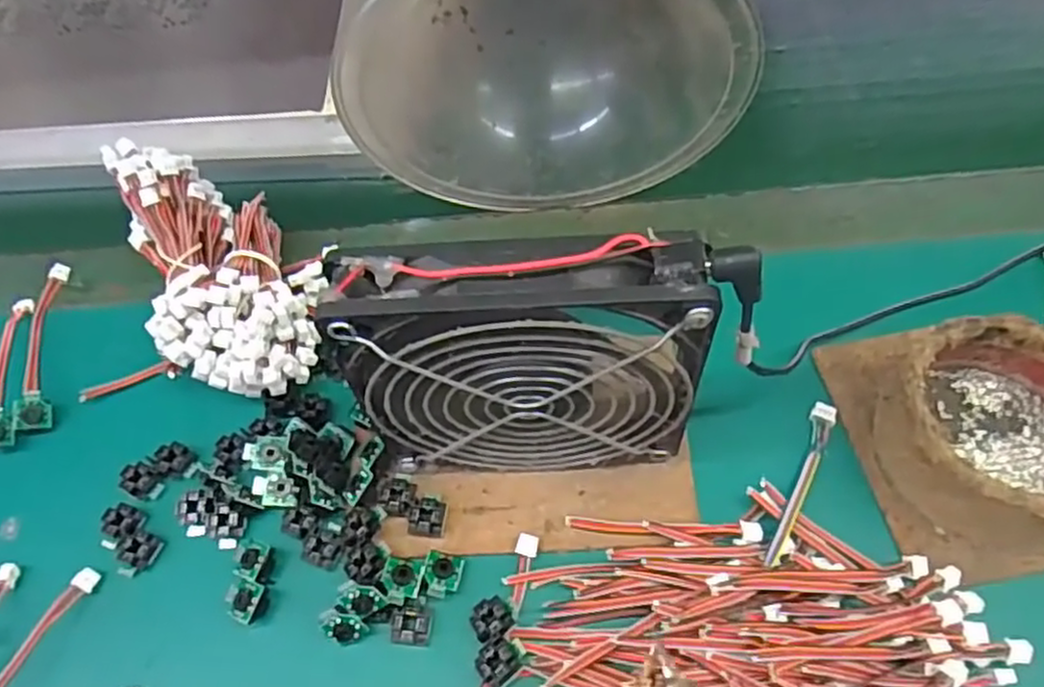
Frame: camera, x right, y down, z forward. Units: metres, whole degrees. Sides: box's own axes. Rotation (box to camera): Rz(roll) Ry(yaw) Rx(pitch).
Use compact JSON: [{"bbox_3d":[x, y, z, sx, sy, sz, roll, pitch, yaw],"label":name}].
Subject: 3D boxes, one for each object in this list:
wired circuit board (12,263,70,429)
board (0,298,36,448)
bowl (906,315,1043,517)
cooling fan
[{"bbox_3d":[-0.234,0.001,0.349,0.014,0.015,0.088,-12,58,-3],"label":"wired circuit board"},{"bbox_3d":[-0.247,0.009,0.345,0.015,0.012,0.087,-12,58,-2],"label":"board"},{"bbox_3d":[0.189,0.033,0.280,0.079,0.042,0.081,-2,58,3],"label":"bowl"},{"bbox_3d":[0.002,0.013,0.259,0.115,0.126,0.029,-1,58,4],"label":"cooling fan"}]

